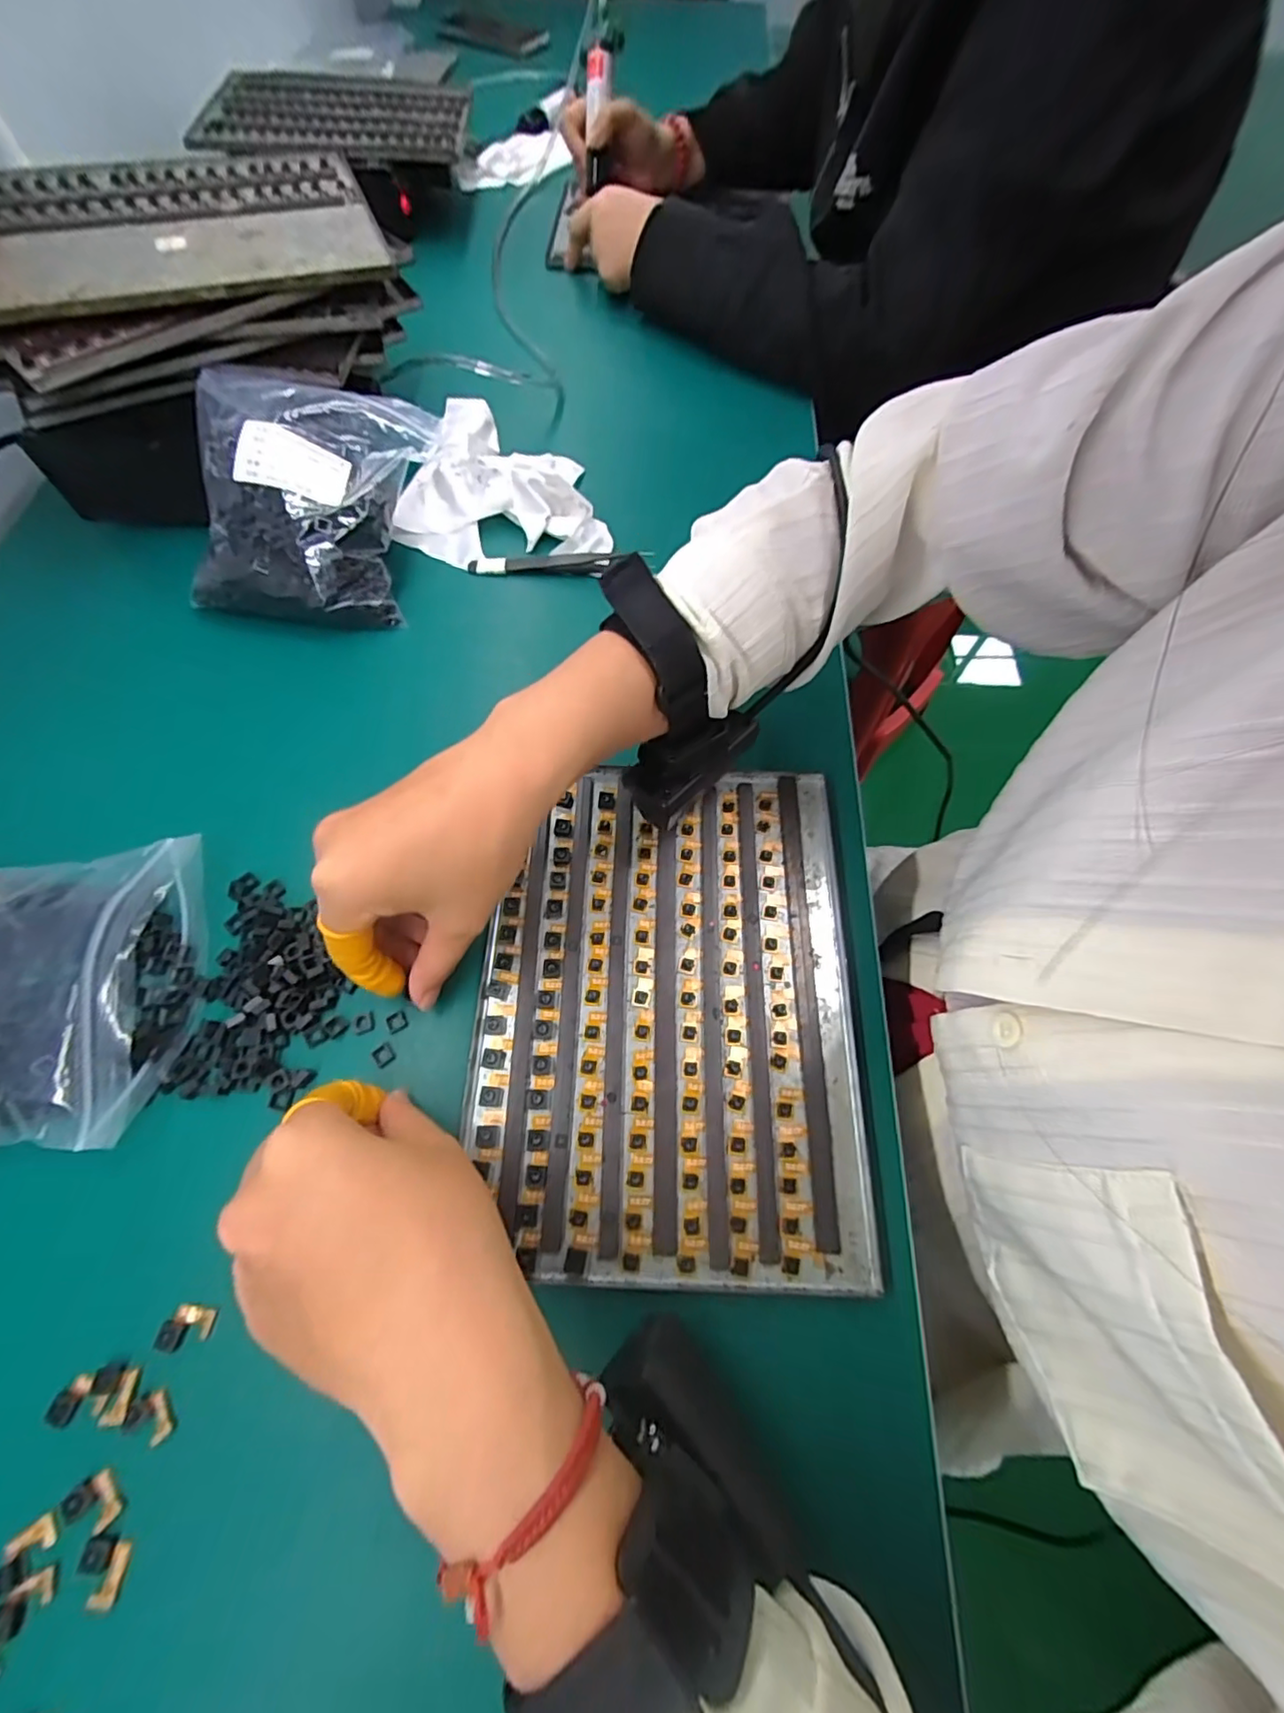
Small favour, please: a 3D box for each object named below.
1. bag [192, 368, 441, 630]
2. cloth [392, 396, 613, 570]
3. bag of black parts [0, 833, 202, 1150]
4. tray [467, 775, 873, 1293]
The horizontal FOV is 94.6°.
[{"bbox_3d":[-0.216,-0.234,0.386,0.127,0.074,0.152,6,66,1],"label":"bag"},{"bbox_3d":[-0.105,-0.294,0.446,0.148,0.031,0.182,-3,66,-3],"label":"cloth"},{"bbox_3d":[-0.307,0.057,0.265,0.185,0.046,0.140,1,66,-2],"label":"bag of black parts"},{"bbox_3d":[0.013,0.066,0.295,0.177,0.016,0.240,3,66,-1],"label":"tray"}]

